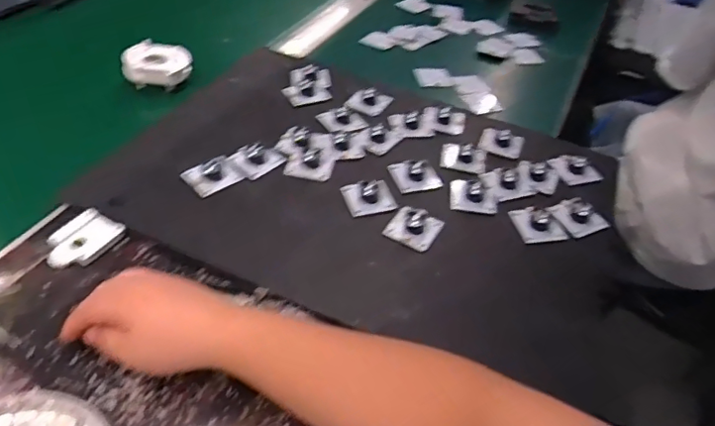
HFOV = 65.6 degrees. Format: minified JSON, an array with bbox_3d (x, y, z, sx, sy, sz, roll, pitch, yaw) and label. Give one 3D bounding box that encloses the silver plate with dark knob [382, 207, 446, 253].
[{"bbox_3d":[0.052,0.010,0.517,0.048,0.018,0.044,25,46,17],"label":"silver plate with dark knob"}]

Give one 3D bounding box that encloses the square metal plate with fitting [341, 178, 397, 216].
[{"bbox_3d":[0.012,-0.020,0.544,0.048,0.014,0.043,-8,46,-16],"label":"square metal plate with fitting"}]

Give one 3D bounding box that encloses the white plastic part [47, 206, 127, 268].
[{"bbox_3d":[-0.232,0.021,0.463,0.046,0.008,0.057,25,46,17],"label":"white plastic part"}]

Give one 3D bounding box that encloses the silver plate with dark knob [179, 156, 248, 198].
[{"bbox_3d":[-0.142,-0.039,0.549,0.051,0.012,0.040,-26,53,-30],"label":"silver plate with dark knob"}]

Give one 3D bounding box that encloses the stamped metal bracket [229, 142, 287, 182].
[{"bbox_3d":[-0.101,-0.058,0.570,0.048,0.015,0.046,-29,54,-32],"label":"stamped metal bracket"}]

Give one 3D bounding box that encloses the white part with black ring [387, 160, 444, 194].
[{"bbox_3d":[0.061,-0.042,0.573,0.043,0.017,0.040,-7,45,-15],"label":"white part with black ring"}]

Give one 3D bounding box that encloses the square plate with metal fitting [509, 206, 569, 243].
[{"bbox_3d":[0.179,0.008,0.538,0.050,0.018,0.036,-2,44,-10],"label":"square plate with metal fitting"}]

